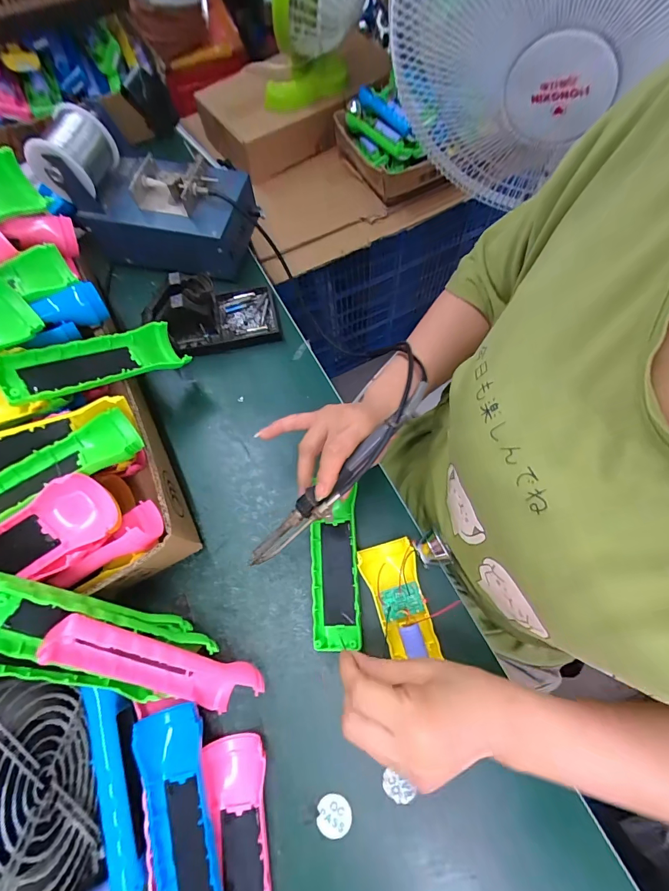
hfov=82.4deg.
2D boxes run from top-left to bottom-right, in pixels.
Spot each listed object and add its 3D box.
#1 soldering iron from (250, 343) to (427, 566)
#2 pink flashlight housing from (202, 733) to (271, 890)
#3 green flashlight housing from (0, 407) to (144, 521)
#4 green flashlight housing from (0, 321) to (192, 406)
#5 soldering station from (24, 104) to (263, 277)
[{"bbox_3d":[-0.001,0.034,0.310,0.184,0.016,0.026,-44,74,6],"label":"soldering iron"},{"bbox_3d":[-0.070,0.310,0.283,0.046,0.021,0.156,-8,69,-2],"label":"pink flashlight housing"},{"bbox_3d":[-0.232,0.026,0.299,0.153,0.034,0.051,-34,72,-11],"label":"green flashlight housing"},{"bbox_3d":[-0.212,-0.076,0.349,0.050,0.024,0.152,42,44,14],"label":"green flashlight housing"},{"bbox_3d":[-0.209,-0.299,0.455,0.210,0.126,0.111,11,70,5],"label":"soldering station"}]

